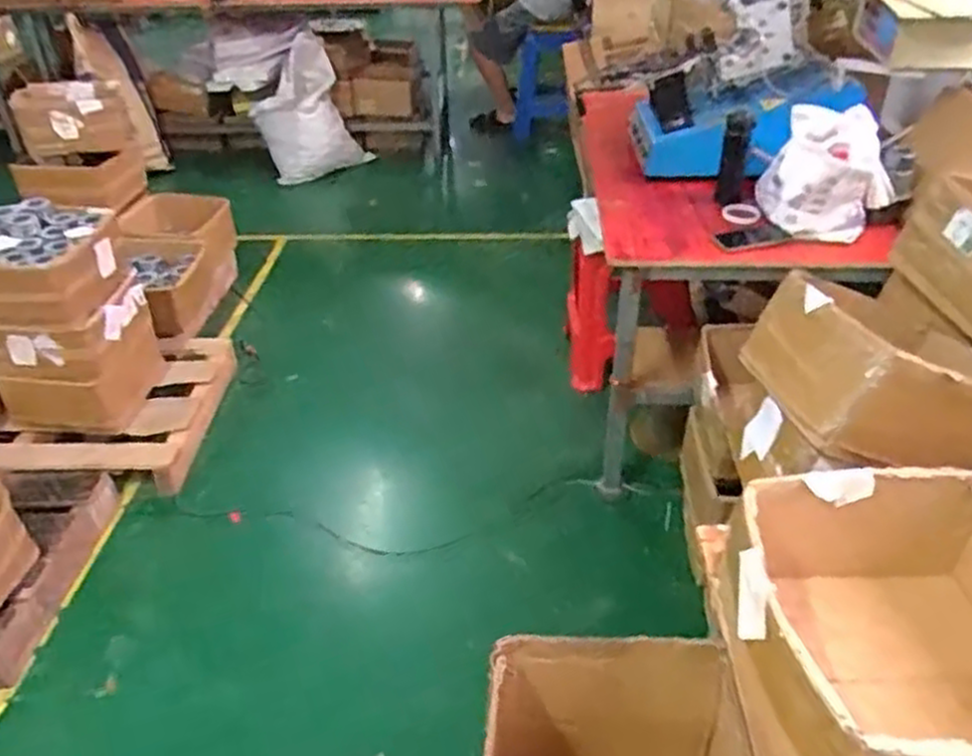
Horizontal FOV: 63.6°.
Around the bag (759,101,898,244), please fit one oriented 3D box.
[{"bbox_3d":[0.749,-0.447,1.728,0.265,0.235,0.159,13,39,19],"label":"bag"}]

